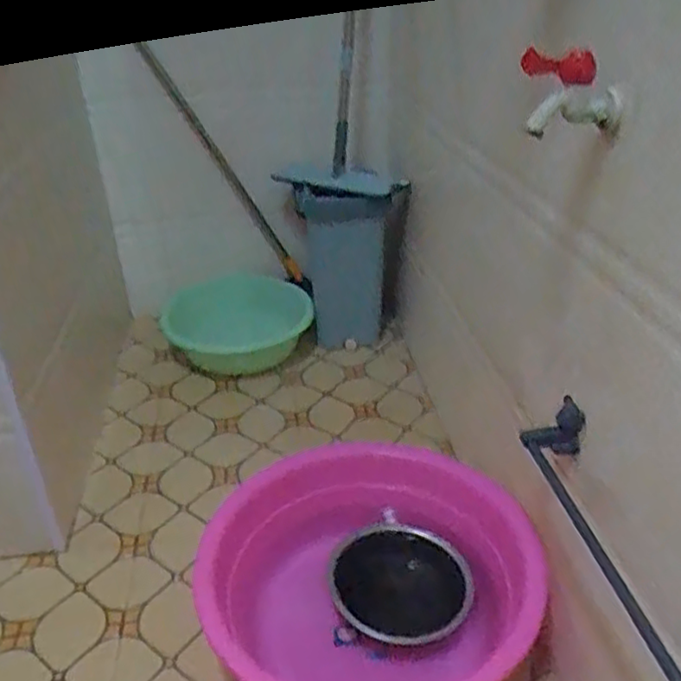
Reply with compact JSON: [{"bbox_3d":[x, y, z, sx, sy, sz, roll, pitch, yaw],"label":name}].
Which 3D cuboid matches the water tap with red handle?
[{"bbox_3d":[0.212,-0.225,0.599,0.085,0.077,0.046,-7,30,-9],"label":"water tap with red handle"}]

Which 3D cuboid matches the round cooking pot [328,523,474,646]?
[{"bbox_3d":[0.085,0.360,0.953,0.181,0.078,0.179,-1,30,1],"label":"round cooking pot"}]

